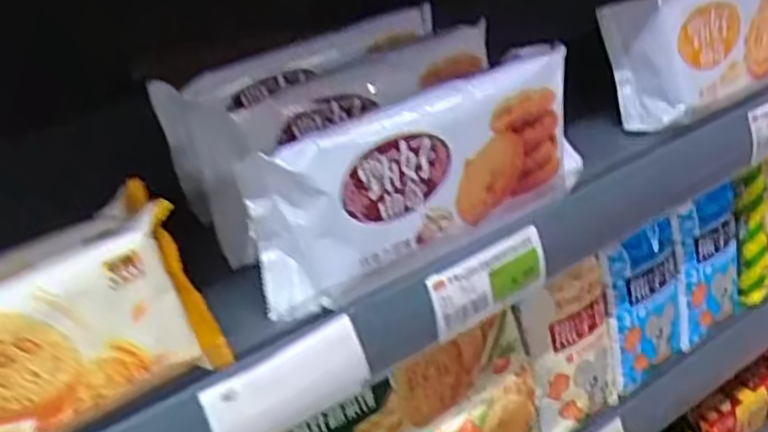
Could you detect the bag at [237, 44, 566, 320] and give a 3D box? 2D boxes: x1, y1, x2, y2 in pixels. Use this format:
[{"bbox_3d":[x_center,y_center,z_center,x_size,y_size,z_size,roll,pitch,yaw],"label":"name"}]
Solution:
[{"bbox_3d":[0.023,-0.026,0.418,0.197,0.080,0.041,-24,39,-26],"label":"bag"}]

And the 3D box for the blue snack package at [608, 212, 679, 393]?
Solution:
[{"bbox_3d":[0.213,0.071,0.626,0.079,0.120,0.037,-27,40,-29],"label":"blue snack package"}]

